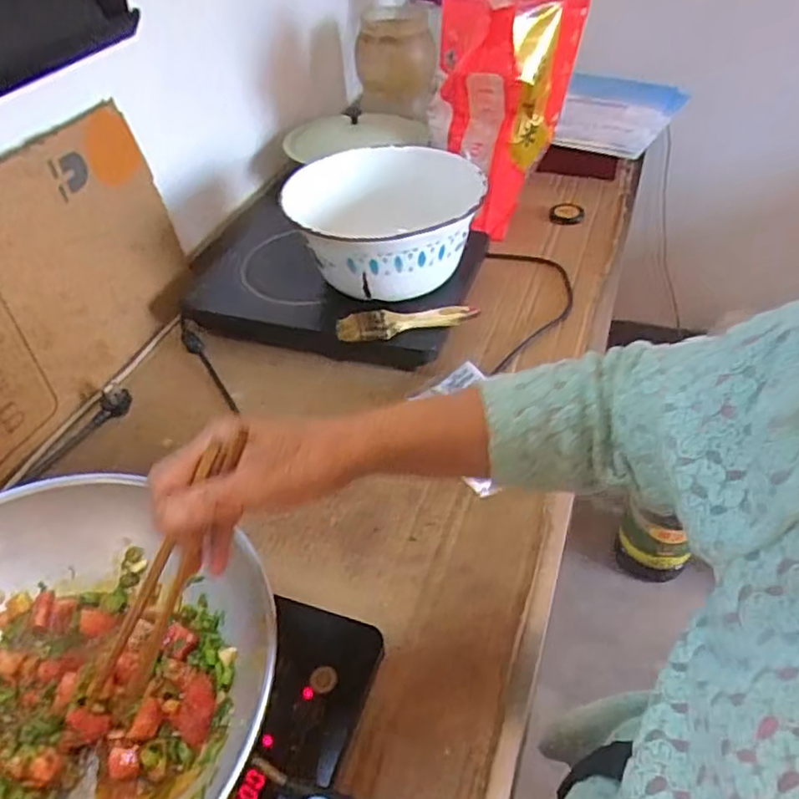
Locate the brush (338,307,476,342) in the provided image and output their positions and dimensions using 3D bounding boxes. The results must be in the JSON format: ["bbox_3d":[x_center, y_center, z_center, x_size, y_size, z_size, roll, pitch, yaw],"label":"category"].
[{"bbox_3d":[0.010,-0.093,0.758,0.165,0.024,0.032,-7,43,-3],"label":"brush"}]

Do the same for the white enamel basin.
[{"bbox_3d":[-0.017,-0.216,0.827,0.251,0.116,0.237,-2,43,2],"label":"white enamel basin"}]

